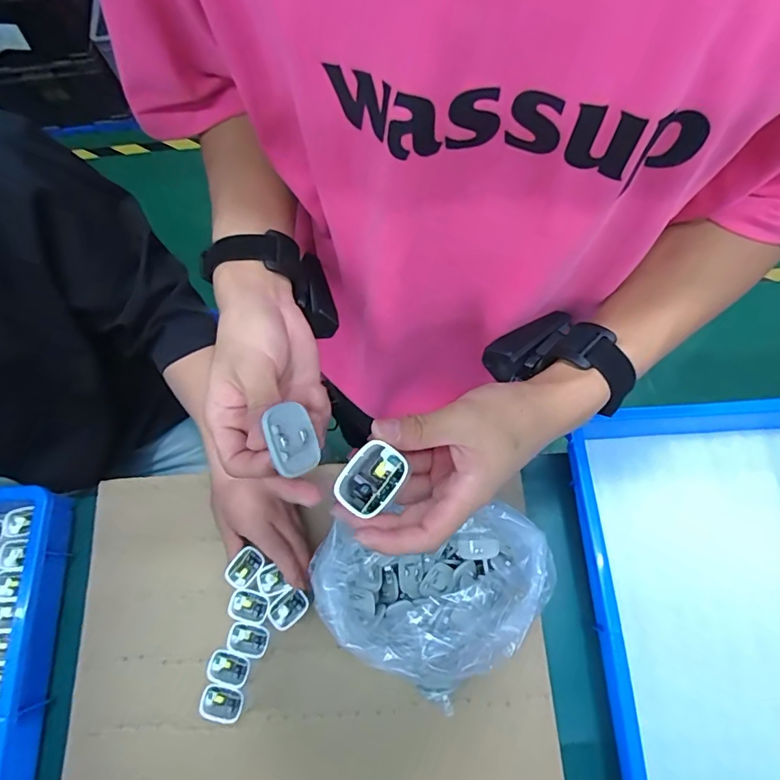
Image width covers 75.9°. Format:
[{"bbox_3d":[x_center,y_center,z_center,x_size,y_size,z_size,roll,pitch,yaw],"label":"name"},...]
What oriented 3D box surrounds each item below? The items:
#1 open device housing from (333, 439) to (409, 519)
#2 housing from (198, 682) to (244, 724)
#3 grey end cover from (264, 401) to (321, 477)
[{"bbox_3d":[-0.011,0.051,0.285,0.030,0.018,0.040,33,75,12],"label":"open device housing"},{"bbox_3d":[-0.169,0.315,0.503,0.041,0.009,0.031,14,72,7],"label":"housing"},{"bbox_3d":[-0.055,0.028,0.278,0.029,0.004,0.039,-15,89,-42],"label":"grey end cover"}]

